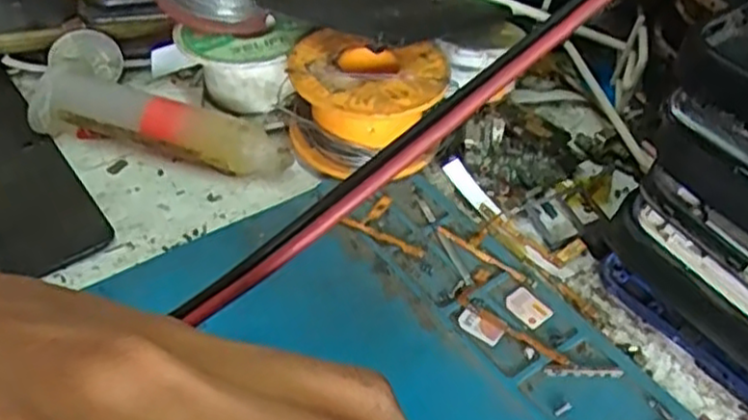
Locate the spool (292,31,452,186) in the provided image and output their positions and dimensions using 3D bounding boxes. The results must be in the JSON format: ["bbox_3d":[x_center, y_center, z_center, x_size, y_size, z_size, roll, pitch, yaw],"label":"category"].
[{"bbox_3d":[-0.004,-0.035,0.243,0.048,0.032,0.044,1,44,-1],"label":"spool"}]

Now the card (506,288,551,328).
[{"bbox_3d":[0.044,0.028,0.204,0.010,0.004,0.012,-30,56,-30],"label":"card"}]

